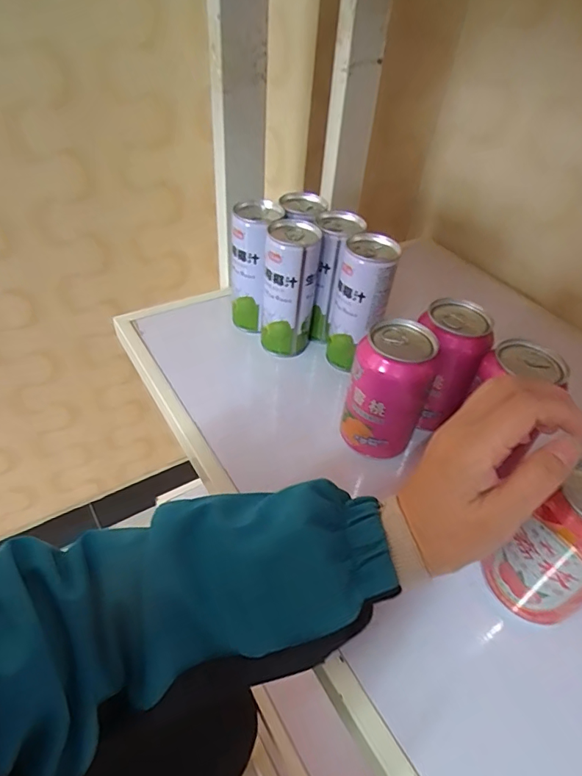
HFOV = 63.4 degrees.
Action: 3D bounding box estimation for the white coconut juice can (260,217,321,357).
[{"bbox_3d":[-0.003,-0.098,0.474,0.049,0.125,0.056,8,44,2],"label":"white coconut juice can"}]

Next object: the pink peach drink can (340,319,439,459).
[{"bbox_3d":[0.081,0.004,0.390,0.063,0.107,0.057,21,46,15],"label":"pink peach drink can"}]

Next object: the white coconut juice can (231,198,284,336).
[{"bbox_3d":[-0.040,-0.119,0.490,0.049,0.129,0.056,5,44,-1],"label":"white coconut juice can"}]

